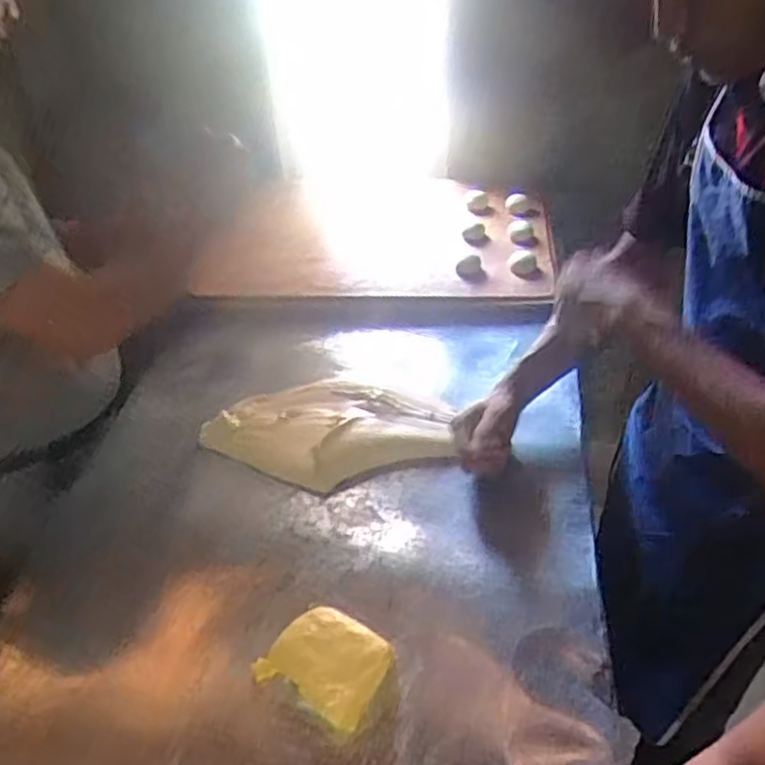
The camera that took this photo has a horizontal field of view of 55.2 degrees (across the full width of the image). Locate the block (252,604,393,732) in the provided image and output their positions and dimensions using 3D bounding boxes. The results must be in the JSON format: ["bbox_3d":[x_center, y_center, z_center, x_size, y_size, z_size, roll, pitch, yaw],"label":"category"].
[{"bbox_3d":[-0.053,0.268,0.699,0.116,0.035,0.101,22,45,28],"label":"block"}]

